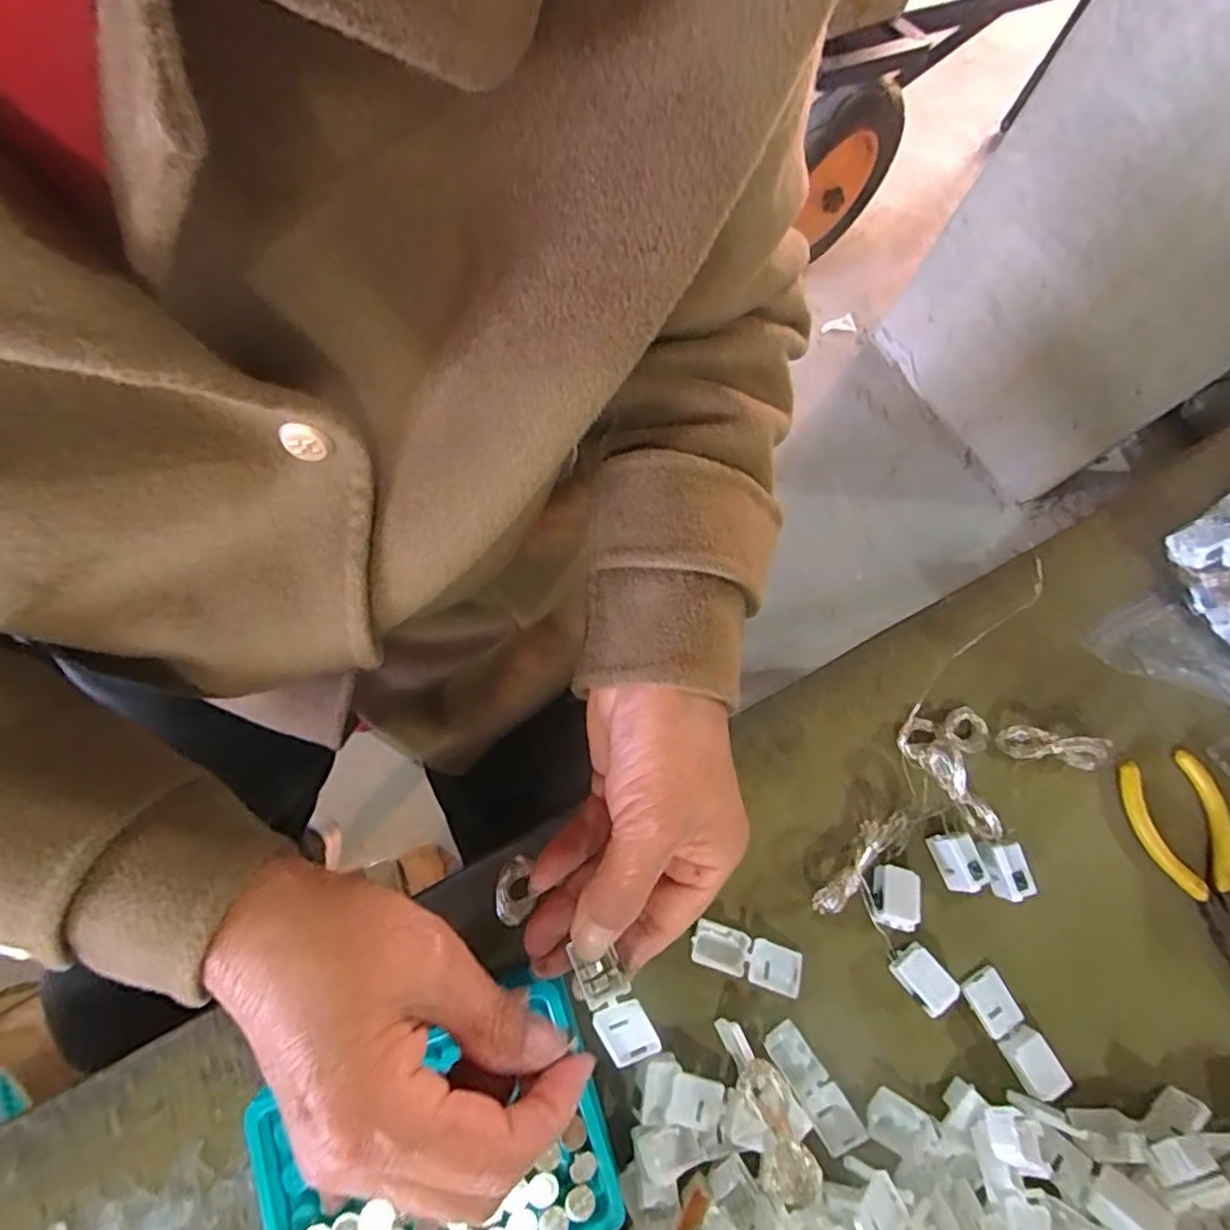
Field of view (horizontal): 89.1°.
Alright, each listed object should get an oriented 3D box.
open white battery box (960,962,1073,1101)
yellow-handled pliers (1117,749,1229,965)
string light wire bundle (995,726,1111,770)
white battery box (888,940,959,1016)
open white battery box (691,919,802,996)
[{"bbox_3d":[0.188,0.196,0.294,0.019,0.012,0.052,-24,74,-10],"label":"open white battery box"},{"bbox_3d":[0.305,0.133,0.321,0.046,0.012,0.121,-15,73,-7],"label":"yellow-handled pliers"},{"bbox_3d":[0.228,0.069,0.327,0.049,0.019,0.014,12,72,2],"label":"string light wire bundle"},{"bbox_3d":[0.146,0.173,0.297,0.018,0.019,0.024,-32,76,-12],"label":"white battery box"},{"bbox_3d":[0.063,0.164,0.300,0.053,0.011,0.020,18,72,4],"label":"open white battery box"}]

